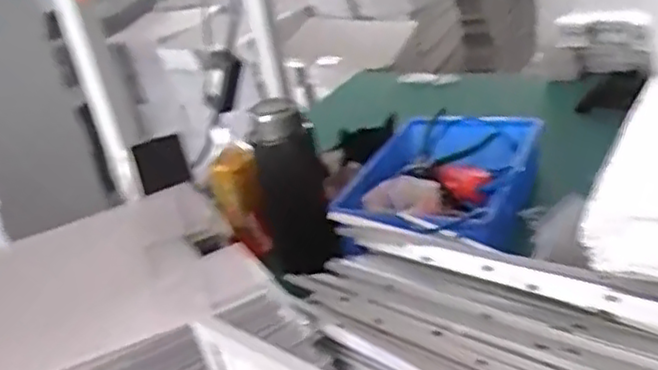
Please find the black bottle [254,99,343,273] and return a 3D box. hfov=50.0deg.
[{"bbox_3d":[-0.050,-0.001,0.914,0.094,0.239,0.092,-11,31,-5],"label":"black bottle"}]

